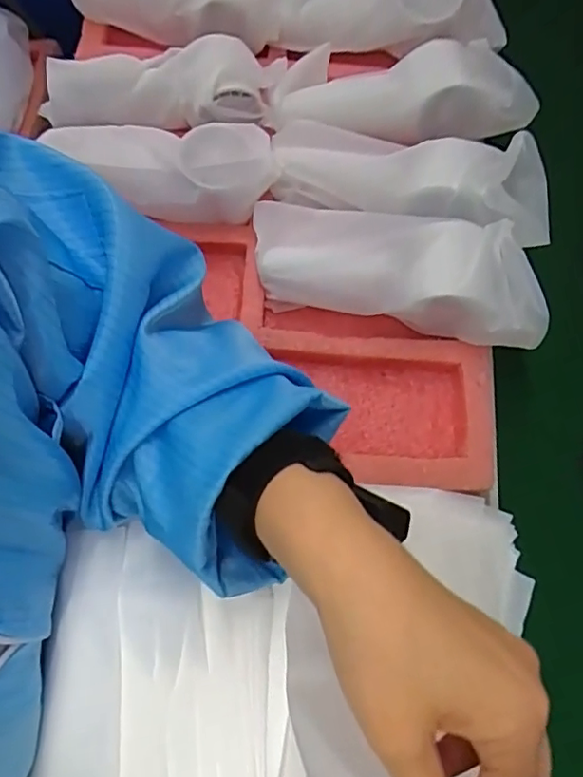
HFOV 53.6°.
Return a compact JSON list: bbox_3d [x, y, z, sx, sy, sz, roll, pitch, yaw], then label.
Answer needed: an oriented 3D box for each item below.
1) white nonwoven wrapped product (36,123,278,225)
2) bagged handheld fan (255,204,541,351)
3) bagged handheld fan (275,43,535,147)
[{"bbox_3d":[-0.092,-0.159,0.415,0.157,0.046,0.061,2,71,-1],"label":"white nonwoven wrapped product"},{"bbox_3d":[0.069,-0.077,0.402,0.195,0.063,0.077,8,71,1],"label":"bagged handheld fan"},{"bbox_3d":[0.085,-0.224,0.434,0.181,0.042,0.075,-11,72,-6],"label":"bagged handheld fan"}]

